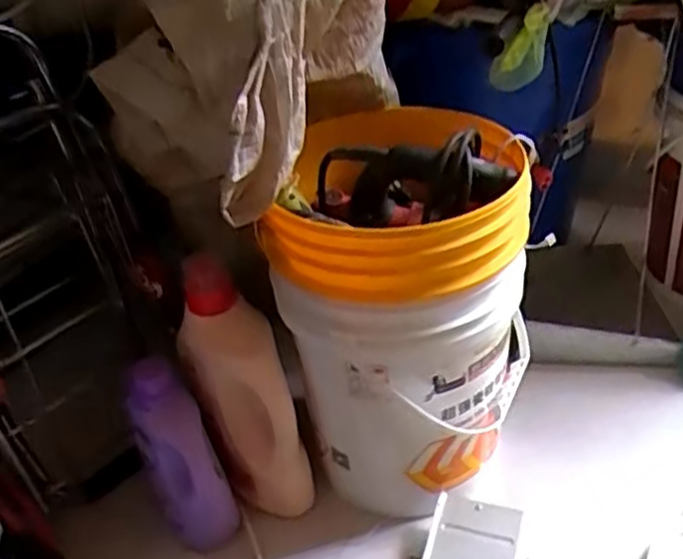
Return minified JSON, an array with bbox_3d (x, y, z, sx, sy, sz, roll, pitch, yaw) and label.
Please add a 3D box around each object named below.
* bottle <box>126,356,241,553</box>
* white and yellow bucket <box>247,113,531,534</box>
[{"bbox_3d":[-0.200,0.228,0.914,0.081,0.256,0.086,-23,18,-21],"label":"bottle"},{"bbox_3d":[0.084,0.042,0.953,0.294,0.454,0.305,-5,36,3],"label":"white and yellow bucket"}]

